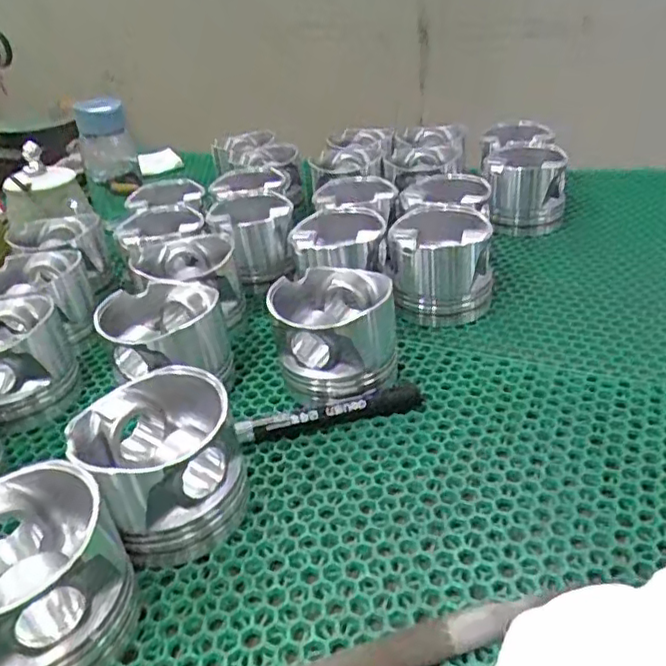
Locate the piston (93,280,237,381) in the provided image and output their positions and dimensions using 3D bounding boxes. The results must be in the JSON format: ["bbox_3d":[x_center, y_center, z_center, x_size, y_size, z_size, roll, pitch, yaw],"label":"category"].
[{"bbox_3d":[-0.124,0.010,0.465,0.079,0.075,0.084,-5,33,3],"label":"piston"}]

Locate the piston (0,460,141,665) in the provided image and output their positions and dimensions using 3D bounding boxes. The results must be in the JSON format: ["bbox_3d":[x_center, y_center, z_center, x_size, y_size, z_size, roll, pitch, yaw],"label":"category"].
[{"bbox_3d":[-0.145,0.120,0.301,0.082,0.072,0.084,-5,33,3],"label":"piston"}]

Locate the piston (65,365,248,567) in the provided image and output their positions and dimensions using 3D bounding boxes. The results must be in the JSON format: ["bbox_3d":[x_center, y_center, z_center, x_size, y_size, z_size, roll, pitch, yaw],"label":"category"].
[{"bbox_3d":[-0.097,0.075,0.360,0.082,0.074,0.084,-5,33,3],"label":"piston"}]

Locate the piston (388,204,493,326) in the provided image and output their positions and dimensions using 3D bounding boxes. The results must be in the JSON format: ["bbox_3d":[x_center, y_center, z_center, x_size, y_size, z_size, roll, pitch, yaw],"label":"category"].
[{"bbox_3d":[0.094,-0.061,0.545,0.082,0.069,0.090,-1,33,8],"label":"piston"}]

